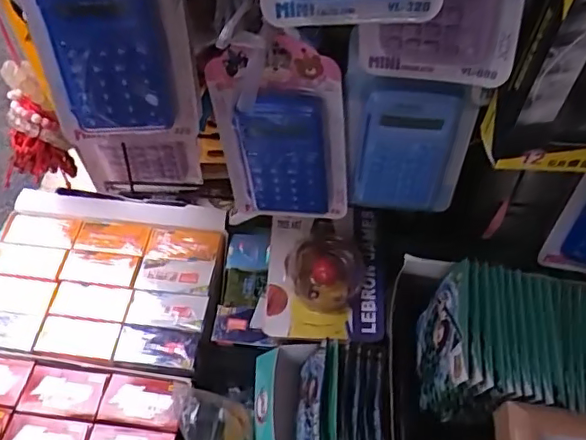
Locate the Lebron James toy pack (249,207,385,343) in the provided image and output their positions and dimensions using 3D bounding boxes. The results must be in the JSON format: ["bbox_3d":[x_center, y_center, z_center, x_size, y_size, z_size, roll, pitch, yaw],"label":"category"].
[{"bbox_3d":[0.026,0.048,0.514,0.111,0.048,0.117,2,54,4],"label":"Lebron James toy pack"}]

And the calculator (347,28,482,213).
[{"bbox_3d":[0.079,-0.053,0.397,0.085,0.119,0.025,8,55,9],"label":"calculator"}]

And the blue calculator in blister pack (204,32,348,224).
[{"bbox_3d":[-0.009,-0.057,0.396,0.092,0.156,0.030,4,54,6],"label":"blue calculator in blister pack"}]

